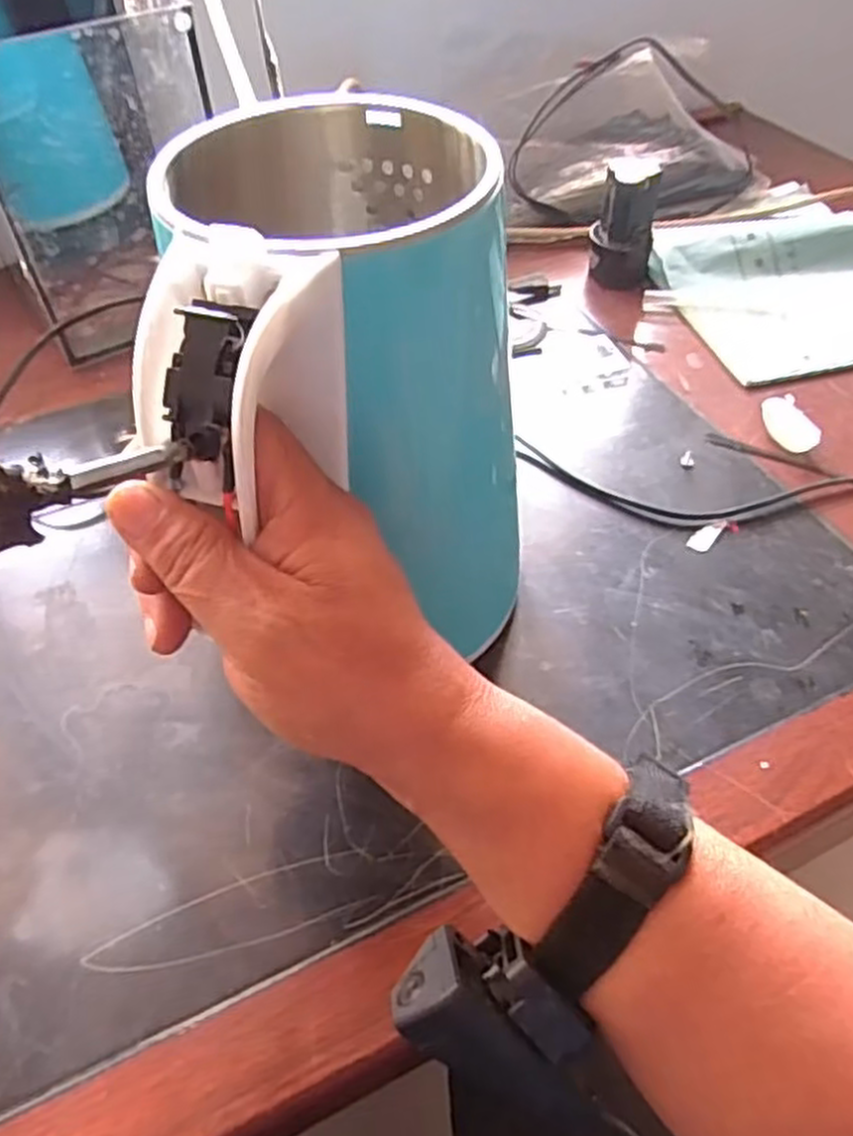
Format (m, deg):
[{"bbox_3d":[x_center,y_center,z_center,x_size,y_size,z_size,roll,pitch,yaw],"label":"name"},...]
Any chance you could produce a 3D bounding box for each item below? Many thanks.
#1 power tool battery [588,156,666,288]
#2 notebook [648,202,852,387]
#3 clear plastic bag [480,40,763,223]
[{"bbox_3d":[0.154,-0.264,0.603,0.047,0.089,0.046,10,51,10],"label":"power tool battery"},{"bbox_3d":[0.285,-0.219,0.596,0.186,0.030,0.193,-11,51,-8],"label":"notebook"},{"bbox_3d":[0.174,-0.391,0.702,0.236,0.097,0.167,-8,50,-5],"label":"clear plastic bag"}]

